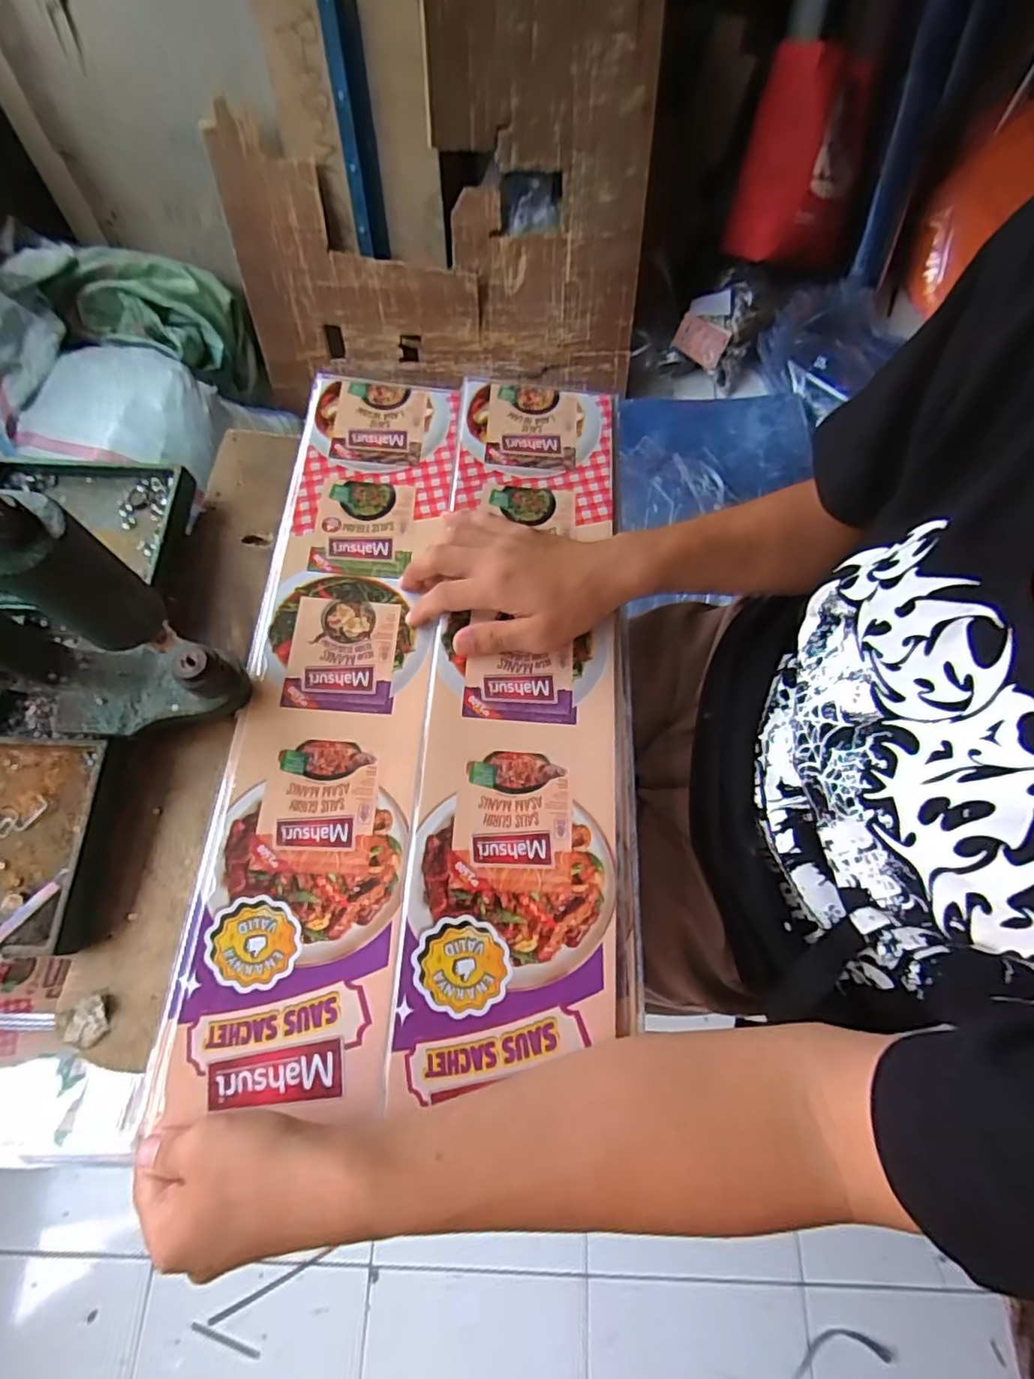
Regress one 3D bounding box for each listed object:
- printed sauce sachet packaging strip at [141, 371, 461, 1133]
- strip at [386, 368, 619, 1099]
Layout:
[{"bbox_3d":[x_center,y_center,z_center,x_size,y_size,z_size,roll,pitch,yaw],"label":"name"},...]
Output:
[{"bbox_3d":[-0.133,-0.016,0.439,0.131,0.009,0.547,4,69,-2],"label":"printed sauce sachet packaging strip"},{"bbox_3d":[0.006,-0.019,0.430,0.135,0.008,0.524,5,68,-3],"label":"strip"}]

